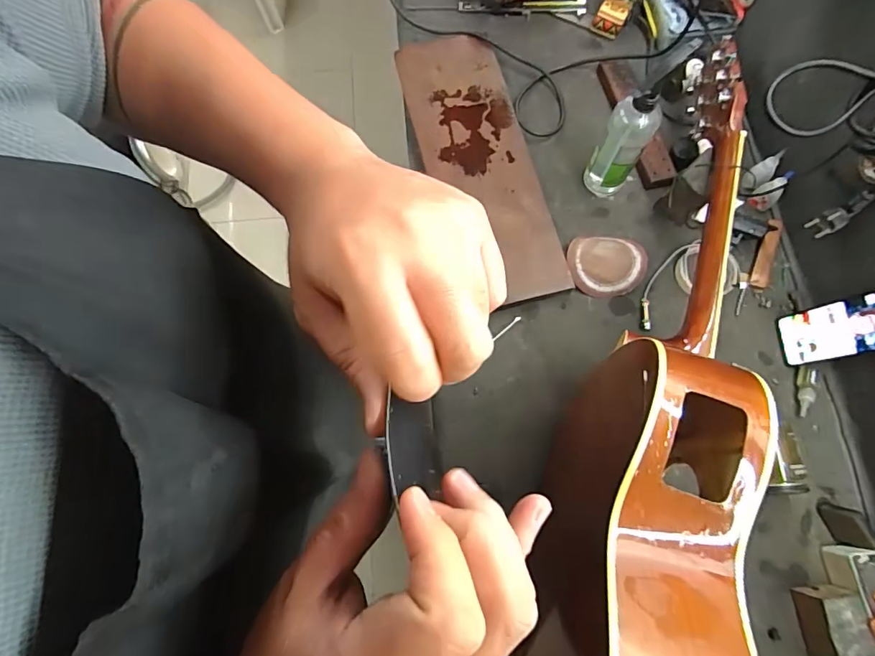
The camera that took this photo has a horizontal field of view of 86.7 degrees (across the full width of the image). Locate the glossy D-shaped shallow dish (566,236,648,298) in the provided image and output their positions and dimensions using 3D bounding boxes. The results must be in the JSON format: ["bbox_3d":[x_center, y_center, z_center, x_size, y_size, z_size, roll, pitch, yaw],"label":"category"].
[{"bbox_3d":[0.265,-0.099,0.723,0.119,0.022,0.096,-3,75,0],"label":"glossy D-shaped shallow dish"}]

